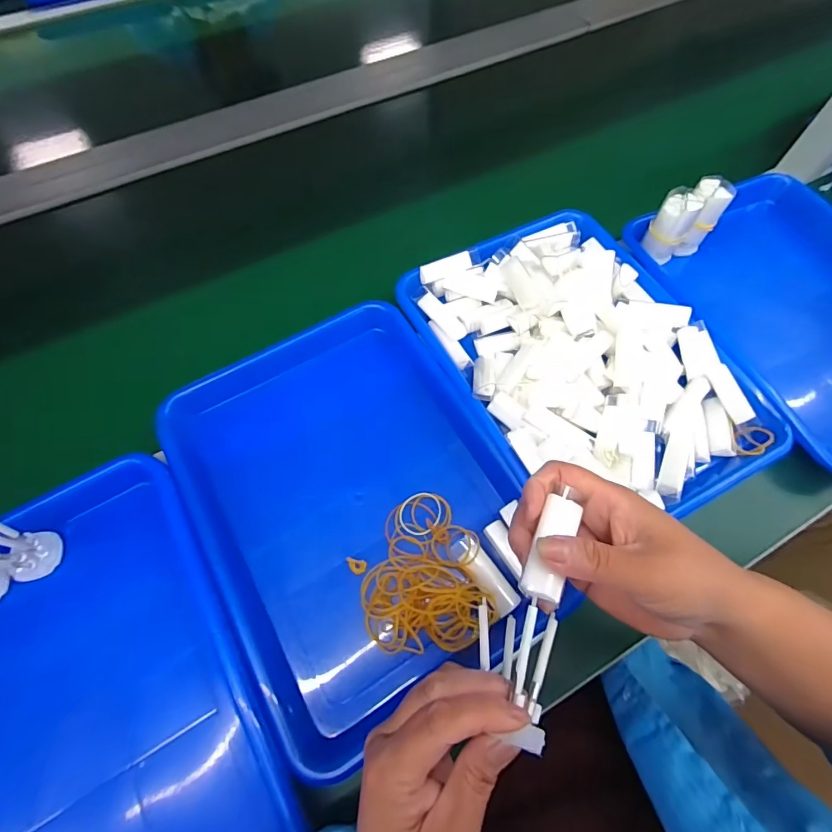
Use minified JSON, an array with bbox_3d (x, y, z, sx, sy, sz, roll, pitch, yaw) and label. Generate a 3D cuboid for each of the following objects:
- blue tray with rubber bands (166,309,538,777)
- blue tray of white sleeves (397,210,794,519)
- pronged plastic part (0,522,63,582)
[{"bbox_3d":[-0.051,0.065,0.377,0.247,0.048,0.316,-28,68,-12],"label":"blue tray with rubber bands"},{"bbox_3d":[0.155,-0.062,0.408,0.242,0.044,0.316,-24,67,-10],"label":"blue tray of white sleeves"},{"bbox_3d":[-0.300,0.101,0.320,0.030,0.063,0.037,13,66,6],"label":"pronged plastic part"}]

